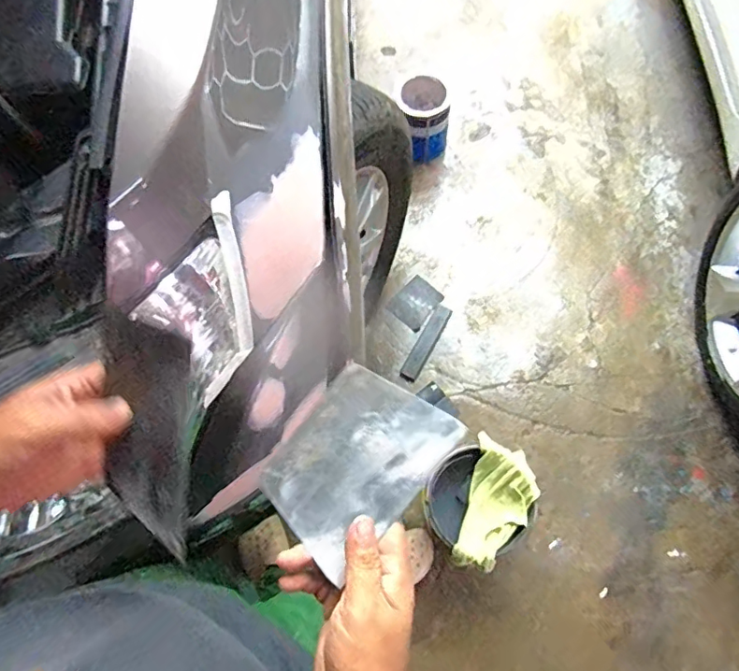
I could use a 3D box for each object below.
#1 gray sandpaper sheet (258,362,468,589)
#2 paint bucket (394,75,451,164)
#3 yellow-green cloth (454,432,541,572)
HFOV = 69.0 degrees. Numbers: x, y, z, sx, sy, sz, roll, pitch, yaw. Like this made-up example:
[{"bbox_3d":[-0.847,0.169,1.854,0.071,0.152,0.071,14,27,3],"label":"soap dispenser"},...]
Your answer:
[{"bbox_3d":[-0.011,0.093,0.392,0.094,0.004,0.134,39,90,13],"label":"gray sandpaper sheet"},{"bbox_3d":[0.160,-0.641,1.634,0.163,0.209,0.162,0,73,1],"label":"paint bucket"},{"bbox_3d":[0.275,0.359,1.146,0.140,0.055,0.270,16,74,6],"label":"yellow-green cloth"}]

